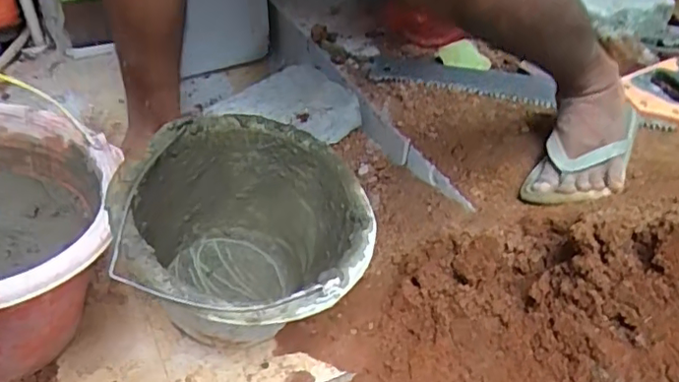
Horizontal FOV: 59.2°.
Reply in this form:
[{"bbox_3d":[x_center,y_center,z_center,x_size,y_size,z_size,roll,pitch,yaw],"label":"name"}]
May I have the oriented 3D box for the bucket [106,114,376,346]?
[{"bbox_3d":[-0.096,0.068,0.638,0.243,0.204,0.241,2,40,-2],"label":"bucket"}]

